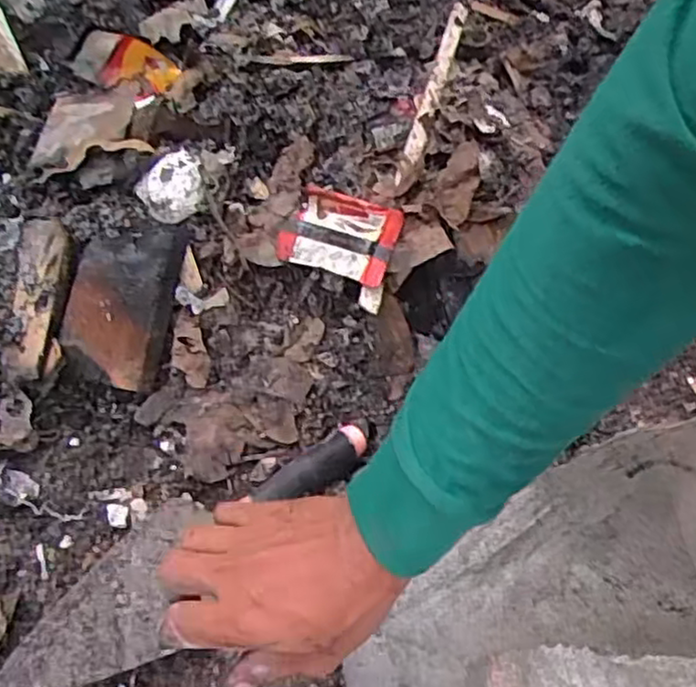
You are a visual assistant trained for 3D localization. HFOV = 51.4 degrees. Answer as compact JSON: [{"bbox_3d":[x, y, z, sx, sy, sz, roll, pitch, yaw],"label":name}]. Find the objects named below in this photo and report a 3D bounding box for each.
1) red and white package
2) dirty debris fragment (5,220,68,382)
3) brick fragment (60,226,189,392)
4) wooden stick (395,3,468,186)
[{"bbox_3d":[-0.009,-0.092,0.616,0.103,0.016,0.067,19,86,26],"label":"red and white package"},{"bbox_3d":[-0.279,-0.043,0.649,0.047,0.019,0.144,4,78,2],"label":"dirty debris fragment"},{"bbox_3d":[-0.205,-0.039,0.661,0.087,0.023,0.149,13,83,-10],"label":"brick fragment"},{"bbox_3d":[0.085,-0.255,0.726,0.016,0.018,0.255,12,60,13],"label":"wooden stick"}]

